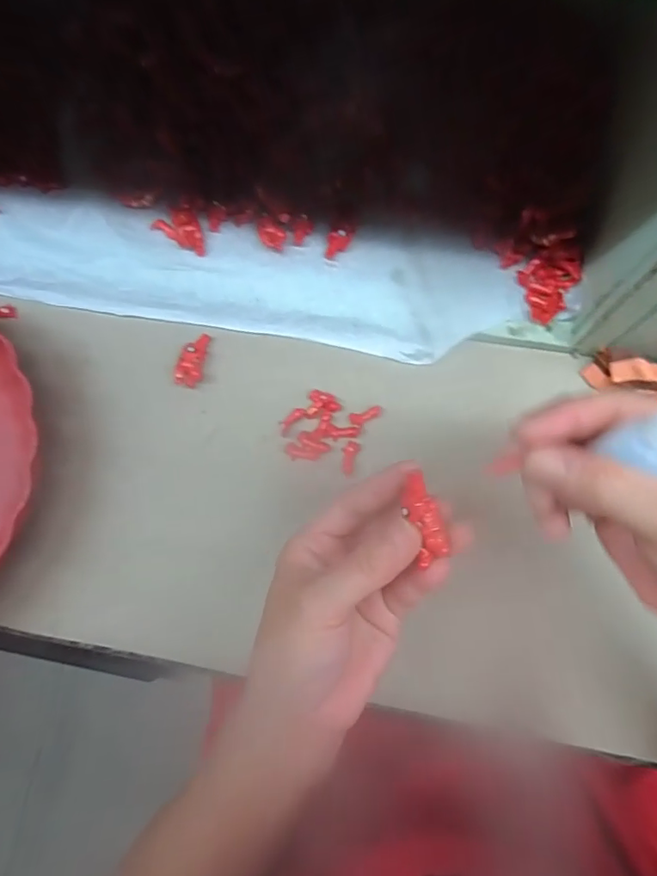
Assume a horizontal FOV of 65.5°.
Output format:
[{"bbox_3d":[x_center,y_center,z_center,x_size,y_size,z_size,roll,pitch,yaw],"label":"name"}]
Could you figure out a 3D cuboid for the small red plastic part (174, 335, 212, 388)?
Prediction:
[{"bbox_3d":[-0.093,-0.055,0.354,0.016,0.017,0.039,13,85,3],"label":"small red plastic part"}]

